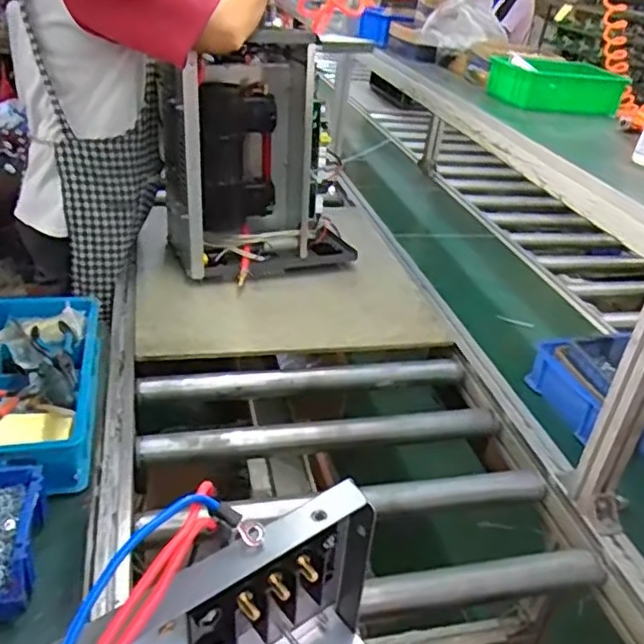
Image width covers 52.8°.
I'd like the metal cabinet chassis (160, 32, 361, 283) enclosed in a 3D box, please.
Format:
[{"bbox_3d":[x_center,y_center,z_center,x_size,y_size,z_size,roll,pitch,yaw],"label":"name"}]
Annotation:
[{"bbox_3d":[-0.128,-0.346,1.385,0.370,0.457,0.230,-9,34,-25],"label":"metal cabinet chassis"}]

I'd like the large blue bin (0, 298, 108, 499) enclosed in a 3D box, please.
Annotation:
[{"bbox_3d":[-0.466,0.095,0.920,0.287,0.092,0.386,-4,33,-17],"label":"large blue bin"}]

